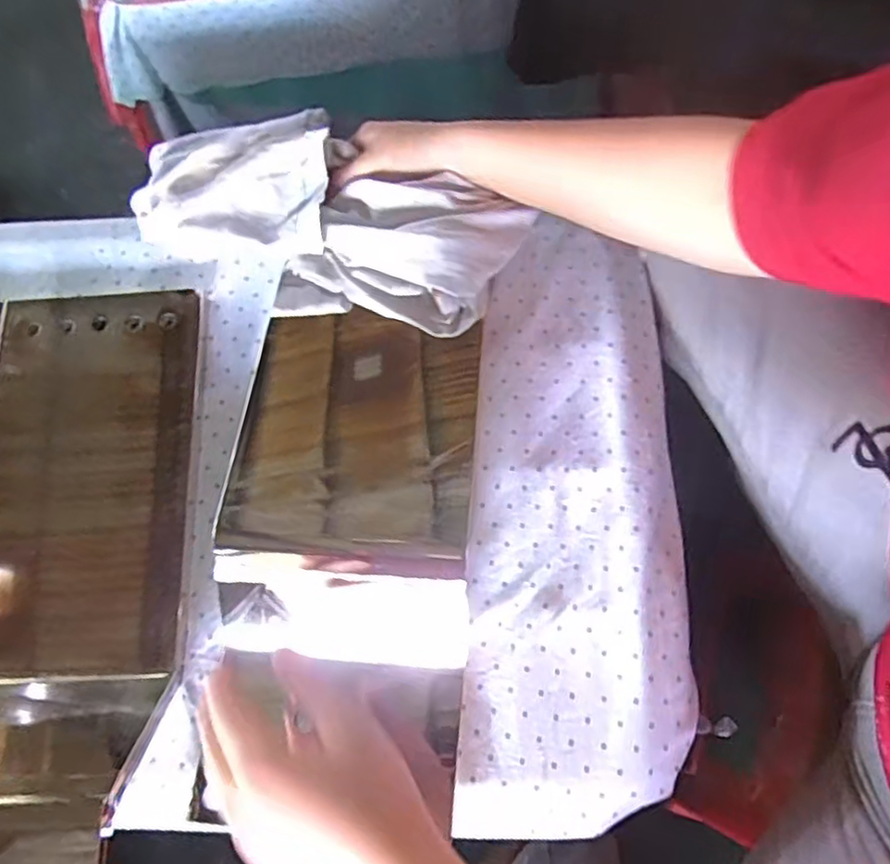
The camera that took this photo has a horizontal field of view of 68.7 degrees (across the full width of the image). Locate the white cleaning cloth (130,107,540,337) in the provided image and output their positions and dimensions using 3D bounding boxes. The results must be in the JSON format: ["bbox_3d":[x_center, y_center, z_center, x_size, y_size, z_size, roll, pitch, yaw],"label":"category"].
[{"bbox_3d":[-0.076,-0.148,0.474,0.251,0.095,0.106,14,73,3],"label":"white cleaning cloth"}]

